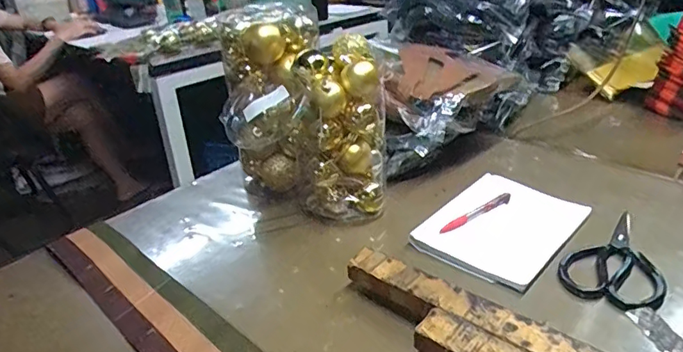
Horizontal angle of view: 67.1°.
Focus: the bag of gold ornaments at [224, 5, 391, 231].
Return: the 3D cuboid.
[{"bbox_3d":[-0.051,-0.076,0.716,0.195,0.261,0.170,-9,28,-9],"label":"bag of gold ornaments"}]

